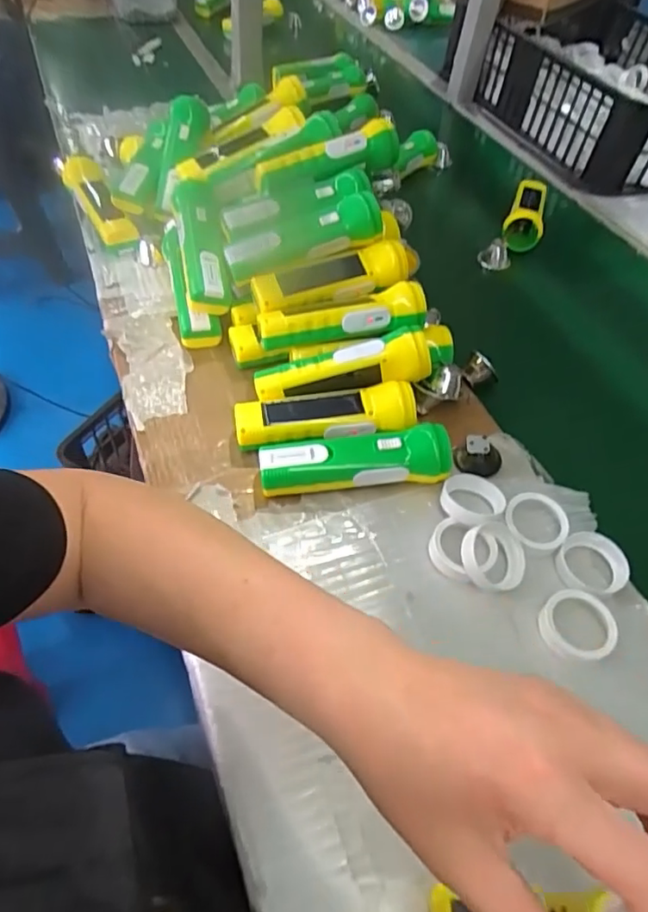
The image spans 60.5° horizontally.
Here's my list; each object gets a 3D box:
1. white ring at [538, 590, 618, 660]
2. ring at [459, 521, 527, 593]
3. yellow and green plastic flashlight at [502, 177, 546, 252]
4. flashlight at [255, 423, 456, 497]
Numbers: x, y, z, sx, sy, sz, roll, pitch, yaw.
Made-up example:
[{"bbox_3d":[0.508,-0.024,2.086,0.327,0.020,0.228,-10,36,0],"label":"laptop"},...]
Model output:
[{"bbox_3d":[0.188,0.125,0.414,0.053,0.013,0.052,3,51,-3],"label":"white ring"},{"bbox_3d":[0.135,0.080,0.446,0.052,0.017,0.052,6,69,-16],"label":"ring"},{"bbox_3d":[0.295,-0.348,0.806,0.051,0.055,0.153,20,52,11],"label":"yellow and green plastic flashlight"},{"bbox_3d":[0.027,0.005,0.481,0.161,0.042,0.041,-2,52,-7],"label":"flashlight"}]

